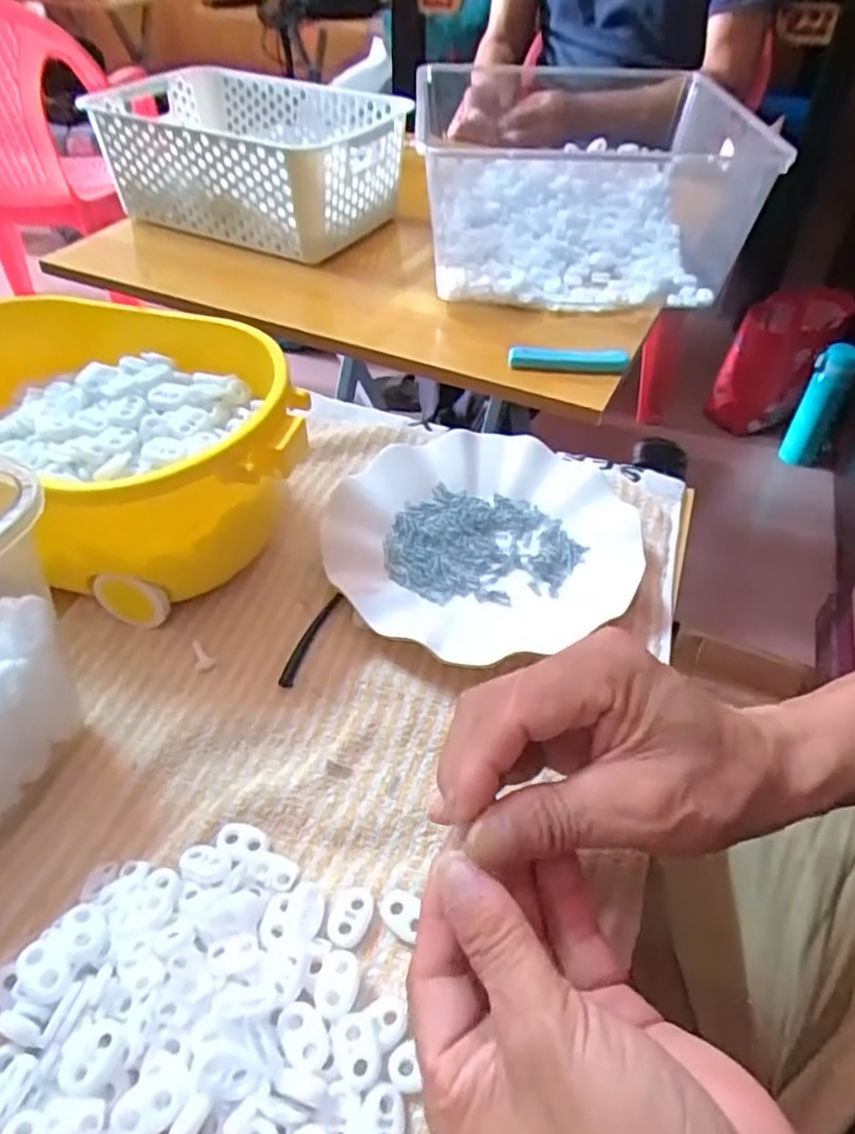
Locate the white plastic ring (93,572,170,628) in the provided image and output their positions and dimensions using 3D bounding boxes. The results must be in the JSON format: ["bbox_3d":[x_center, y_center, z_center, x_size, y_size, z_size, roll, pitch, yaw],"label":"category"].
[{"bbox_3d":[-0.157,0.017,0.377,0.039,0.039,0.005,4,45,2],"label":"white plastic ring"}]

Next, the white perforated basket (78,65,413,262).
[{"bbox_3d":[-0.184,-0.439,0.775,0.303,0.117,0.202,23,49,20],"label":"white perforated basket"}]

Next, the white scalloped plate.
[{"bbox_3d":[0.031,-0.021,0.430,0.181,0.025,0.160,-10,46,-12],"label":"white scalloped plate"}]

